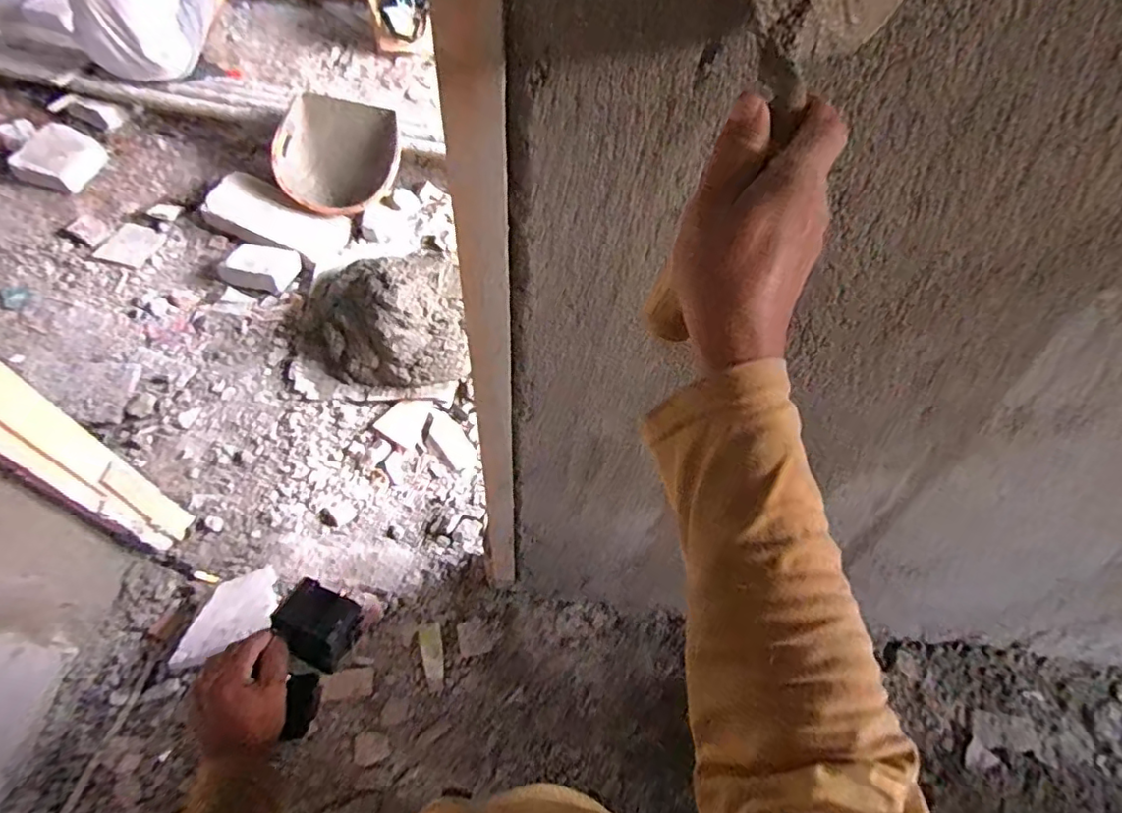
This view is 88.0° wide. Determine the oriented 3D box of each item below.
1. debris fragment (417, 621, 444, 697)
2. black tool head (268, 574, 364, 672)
[{"bbox_3d":[-0.294,0.584,1.347,0.052,0.012,0.148,-15,60,-13],"label":"debris fragment"},{"bbox_3d":[-0.230,0.206,0.547,0.066,0.047,0.060,24,59,11],"label":"black tool head"}]

